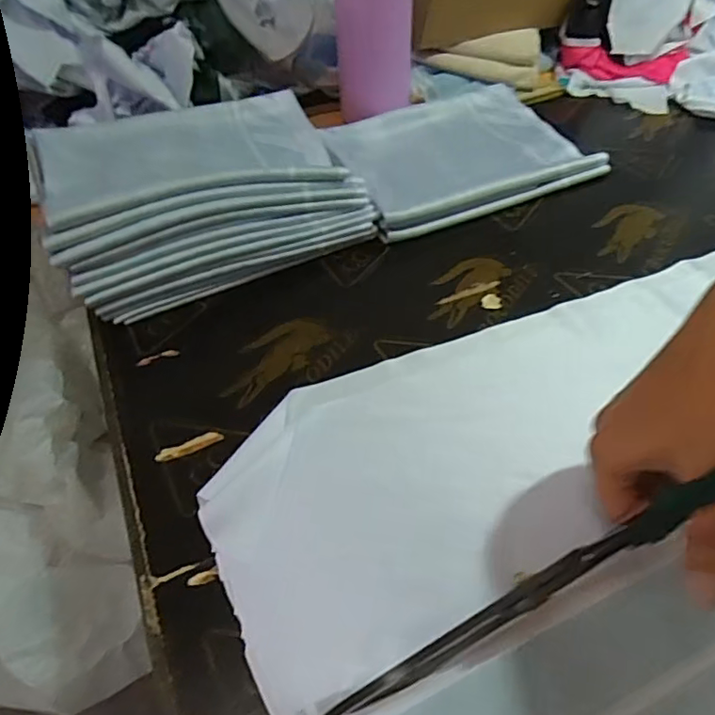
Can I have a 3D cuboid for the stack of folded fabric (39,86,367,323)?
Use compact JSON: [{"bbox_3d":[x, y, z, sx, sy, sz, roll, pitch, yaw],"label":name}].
[{"bbox_3d":[-0.156,-0.174,0.568,0.290,0.104,0.213,-22,51,-15],"label":"stack of folded fabric"}]

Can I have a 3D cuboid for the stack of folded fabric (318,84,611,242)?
[{"bbox_3d":[0.122,-0.247,0.659,0.301,0.041,0.215,-20,50,-13],"label":"stack of folded fabric"}]

